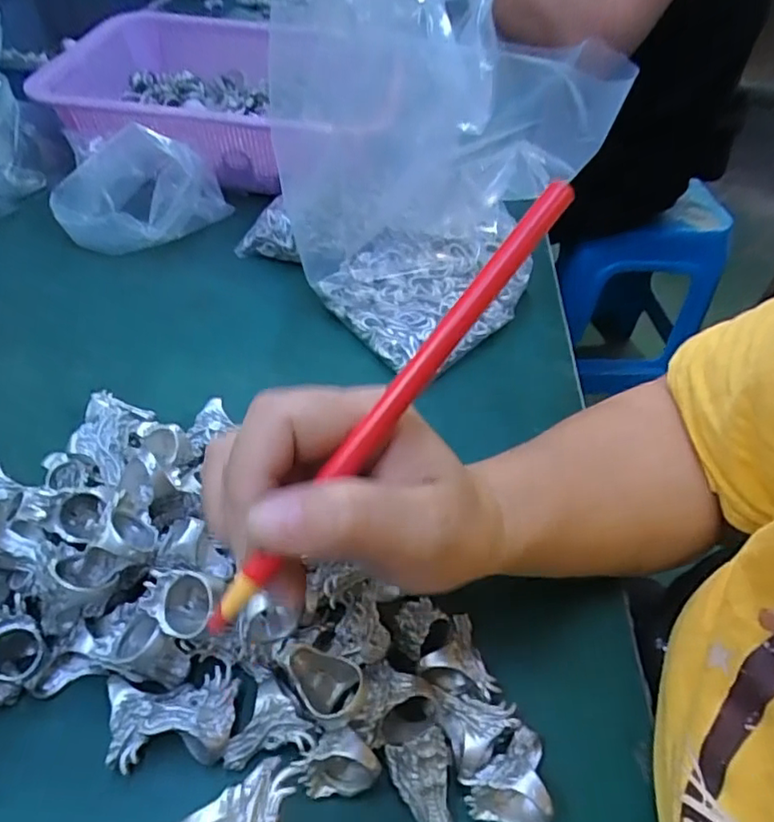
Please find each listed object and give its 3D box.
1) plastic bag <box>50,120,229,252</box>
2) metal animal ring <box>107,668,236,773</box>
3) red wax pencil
[{"bbox_3d":[-0.196,-0.176,0.468,0.118,0.082,0.092,11,48,3],"label":"plastic bag"},{"bbox_3d":[-0.088,0.127,0.246,0.049,0.027,0.033,0,48,-7],"label":"metal animal ring"},{"bbox_3d":[0.002,-0.002,0.181,0.008,0.006,0.169,38,88,25],"label":"red wax pencil"}]

